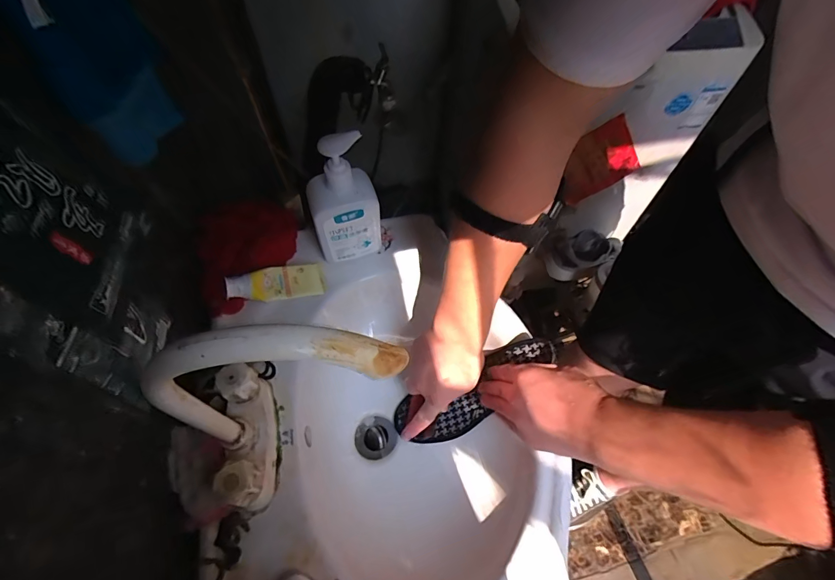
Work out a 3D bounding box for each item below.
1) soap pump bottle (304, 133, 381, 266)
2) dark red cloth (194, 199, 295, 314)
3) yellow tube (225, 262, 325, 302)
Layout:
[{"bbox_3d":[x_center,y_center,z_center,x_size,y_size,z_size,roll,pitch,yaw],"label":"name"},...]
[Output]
[{"bbox_3d":[-0.091,-0.104,0.478,0.079,0.188,0.046,-11,58,-7],"label":"soap pump bottle"},{"bbox_3d":[-0.225,-0.055,0.510,0.094,0.058,0.167,7,58,4],"label":"dark red cloth"},{"bbox_3d":[-0.184,-0.009,0.510,0.119,0.021,0.046,-9,55,-31],"label":"yellow tube"}]

